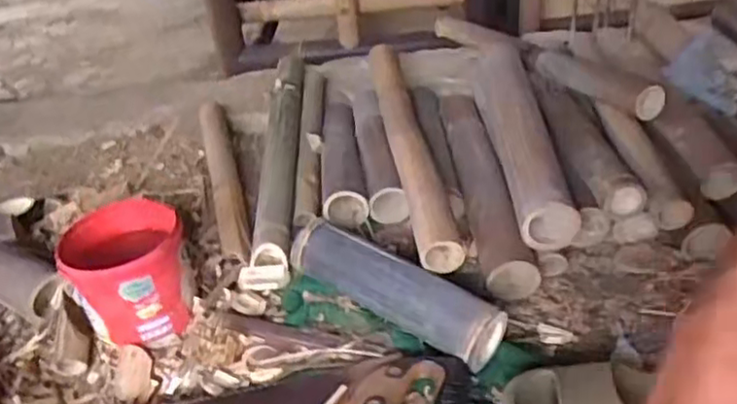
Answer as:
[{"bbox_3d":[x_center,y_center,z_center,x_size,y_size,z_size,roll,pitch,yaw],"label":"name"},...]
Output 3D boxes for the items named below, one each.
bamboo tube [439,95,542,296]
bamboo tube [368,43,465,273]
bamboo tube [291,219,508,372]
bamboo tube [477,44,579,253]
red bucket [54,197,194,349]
[{"bbox_3d":[0.166,-0.051,1.066,0.071,0.063,0.492,-6,36,1],"label":"bamboo tube"},{"bbox_3d":[0.058,-0.103,1.060,0.056,0.047,0.576,-8,35,-2],"label":"bamboo tube"},{"bbox_3d":[0.025,0.096,0.840,0.289,0.061,0.063,22,44,35],"label":"bamboo tube"},{"bbox_3d":[0.220,-0.116,1.039,0.088,0.092,0.428,-5,35,3],"label":"bamboo tube"},{"bbox_3d":[-0.295,0.084,0.867,0.134,0.122,0.167,-23,37,-21],"label":"red bucket"}]

